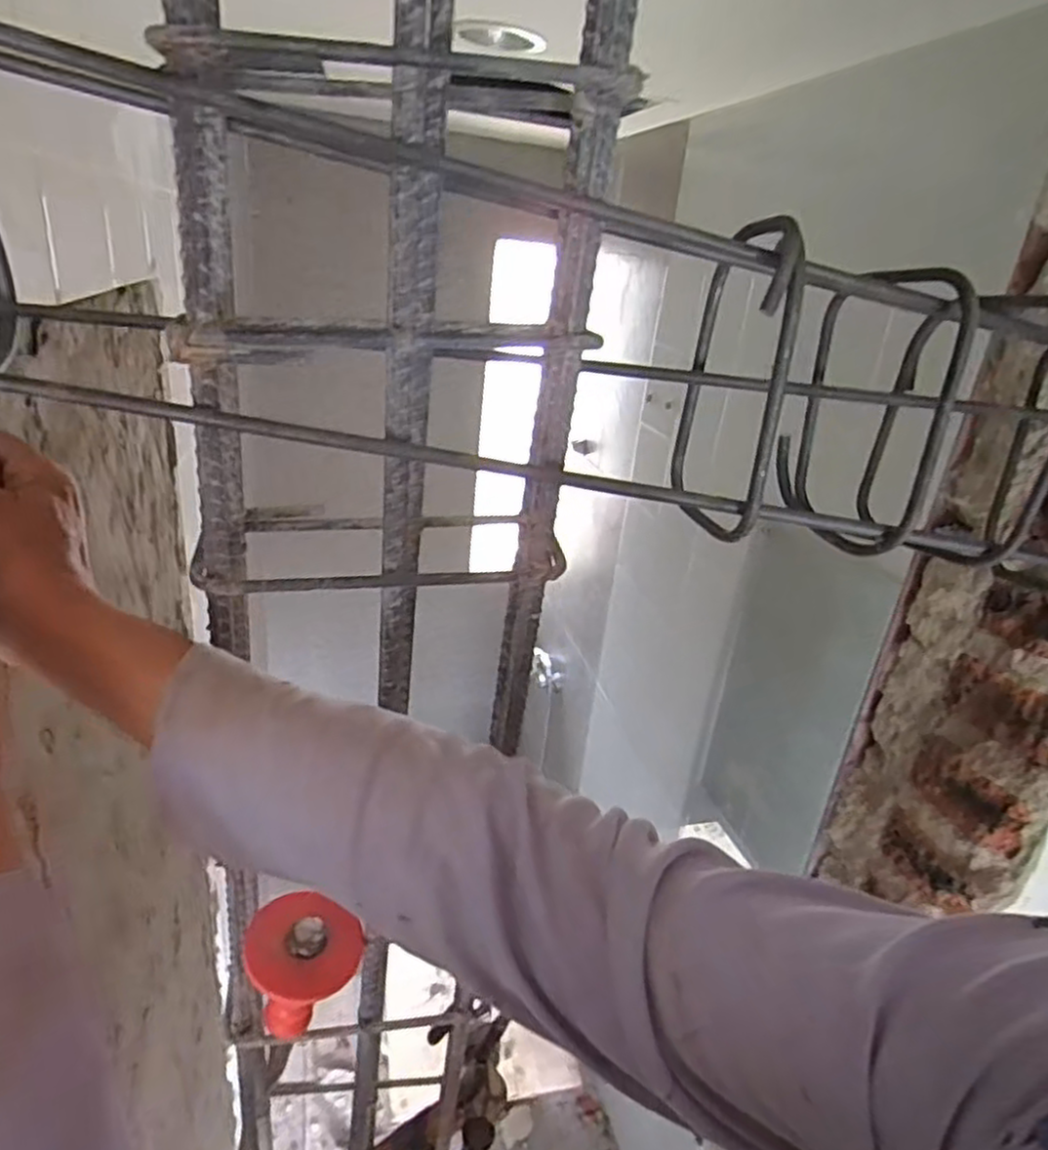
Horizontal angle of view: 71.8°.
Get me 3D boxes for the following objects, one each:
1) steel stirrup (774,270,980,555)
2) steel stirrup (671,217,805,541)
[{"bbox_3d":[0.196,-0.093,0.419,0.020,0.155,0.120,2,20,-18],"label":"steel stirrup"},{"bbox_3d":[0.114,-0.104,0.400,0.024,0.161,0.121,5,24,-2],"label":"steel stirrup"}]

